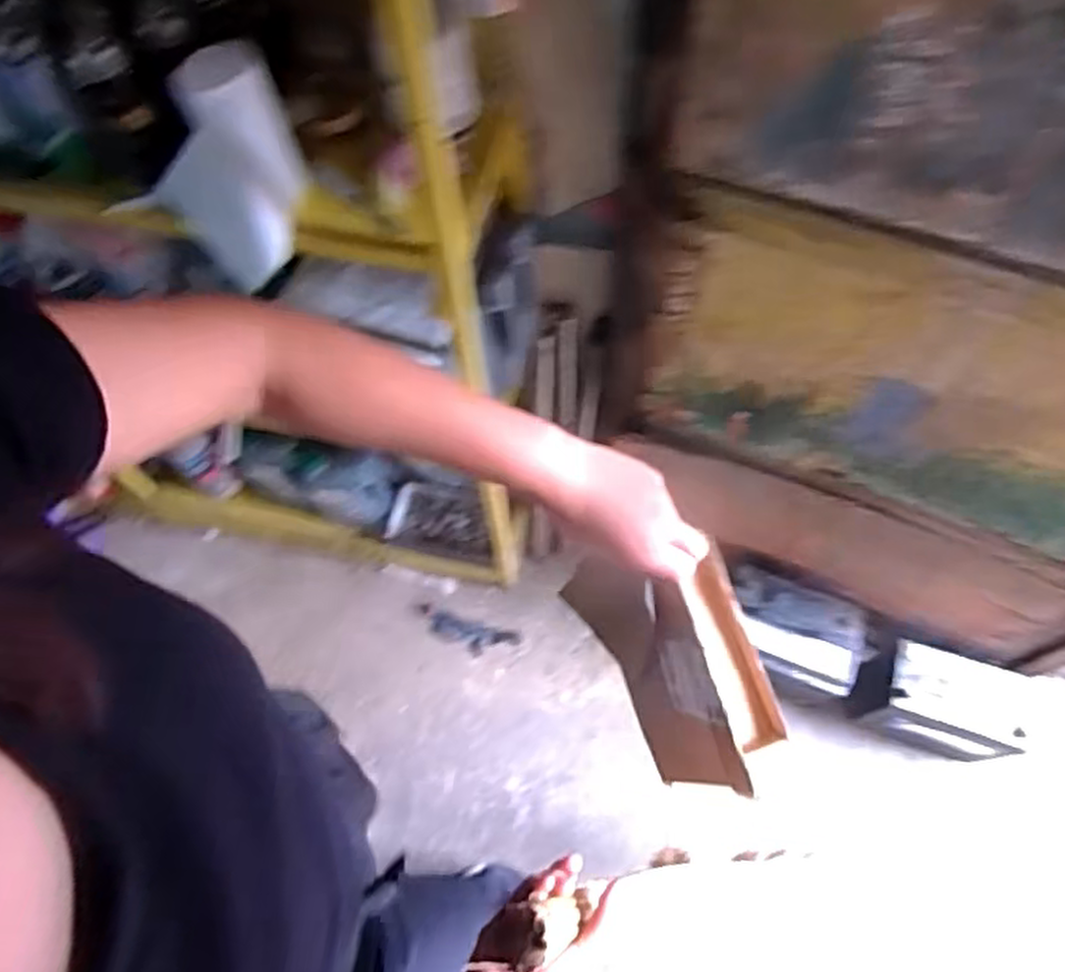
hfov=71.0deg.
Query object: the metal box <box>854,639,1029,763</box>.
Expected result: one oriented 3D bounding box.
[{"bbox_3d":[0.723,0.398,1.345,0.240,0.228,0.141,16,65,10],"label":"metal box"}]

